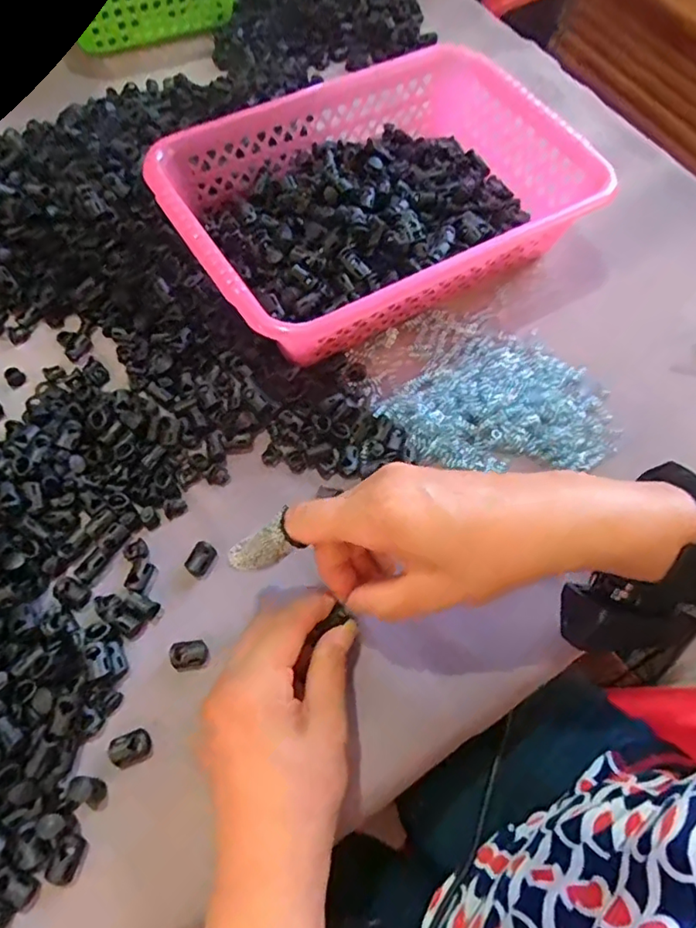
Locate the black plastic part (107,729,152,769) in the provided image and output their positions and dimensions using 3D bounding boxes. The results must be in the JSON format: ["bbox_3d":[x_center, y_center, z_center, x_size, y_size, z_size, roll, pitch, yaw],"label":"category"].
[{"bbox_3d":[-0.116,0.151,0.303,0.020,0.007,0.016,-19,65,-11],"label":"black plastic part"}]

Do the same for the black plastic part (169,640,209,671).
[{"bbox_3d":[-0.091,0.109,0.326,0.021,0.008,0.015,-8,64,-6],"label":"black plastic part"}]

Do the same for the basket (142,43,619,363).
[{"bbox_3d":[0.022,-0.209,0.451,0.311,0.068,0.206,-31,68,-16],"label":"basket"}]

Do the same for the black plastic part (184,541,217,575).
[{"bbox_3d":[-0.092,0.059,0.353,0.014,0.008,0.020,26,65,11],"label":"black plastic part"}]

